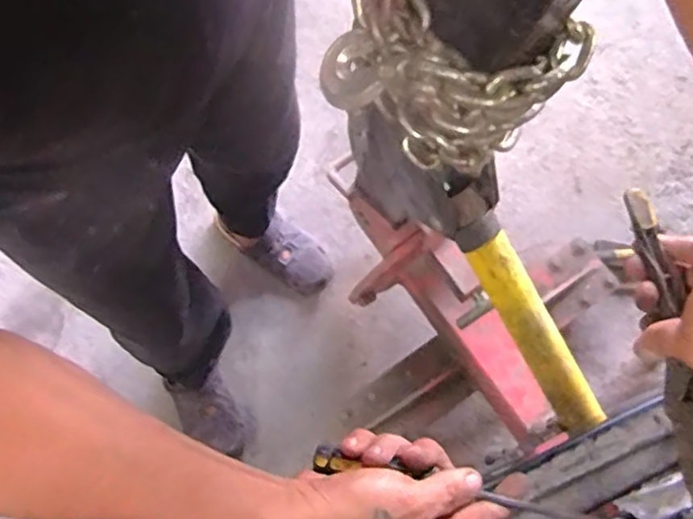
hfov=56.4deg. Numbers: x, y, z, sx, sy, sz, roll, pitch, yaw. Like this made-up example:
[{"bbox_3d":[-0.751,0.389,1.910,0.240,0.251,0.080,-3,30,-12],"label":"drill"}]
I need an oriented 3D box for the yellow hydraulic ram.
[{"bbox_3d":[0.220,0.064,0.814,0.060,0.047,0.362,-35,104,-9],"label":"yellow hydraulic ram"}]

